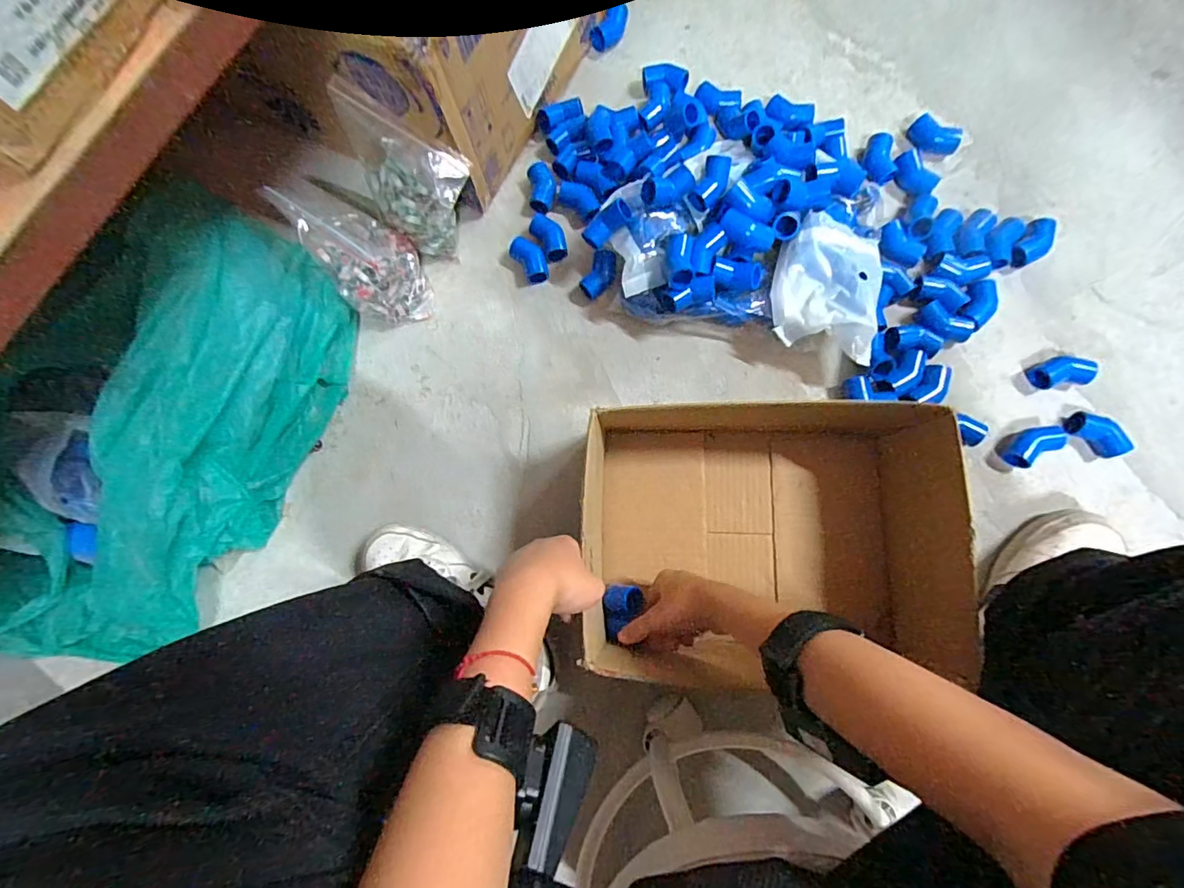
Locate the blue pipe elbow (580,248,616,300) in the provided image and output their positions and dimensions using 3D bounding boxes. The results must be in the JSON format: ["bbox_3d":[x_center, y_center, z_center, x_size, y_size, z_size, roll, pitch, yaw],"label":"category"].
[{"bbox_3d":[0.009,-0.190,0.586,0.031,0.020,0.052,29,87,6],"label":"blue pipe elbow"}]

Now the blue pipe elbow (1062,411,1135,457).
[{"bbox_3d":[0.518,-0.009,0.533,0.058,0.027,0.026,41,88,7],"label":"blue pipe elbow"}]

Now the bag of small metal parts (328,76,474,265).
[{"bbox_3d":[-0.188,-0.262,0.541,0.112,0.162,0.075,19,85,5],"label":"bag of small metal parts"}]

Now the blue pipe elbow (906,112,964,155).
[{"bbox_3d":[0.384,-0.344,0.586,0.055,0.022,0.032,35,88,7],"label":"blue pipe elbow"}]

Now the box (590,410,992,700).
[{"bbox_3d":[0.165,0.083,0.481,0.325,0.120,0.231,-2,84,4],"label":"box"}]

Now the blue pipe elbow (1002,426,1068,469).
[{"bbox_3d":[0.448,0.001,0.528,0.054,0.025,0.027,-34,83,0],"label":"blue pipe elbow"}]

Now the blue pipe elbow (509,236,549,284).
[{"bbox_3d":[-0.070,-0.211,0.593,0.030,0.020,0.057,-35,83,0],"label":"blue pipe elbow"}]

